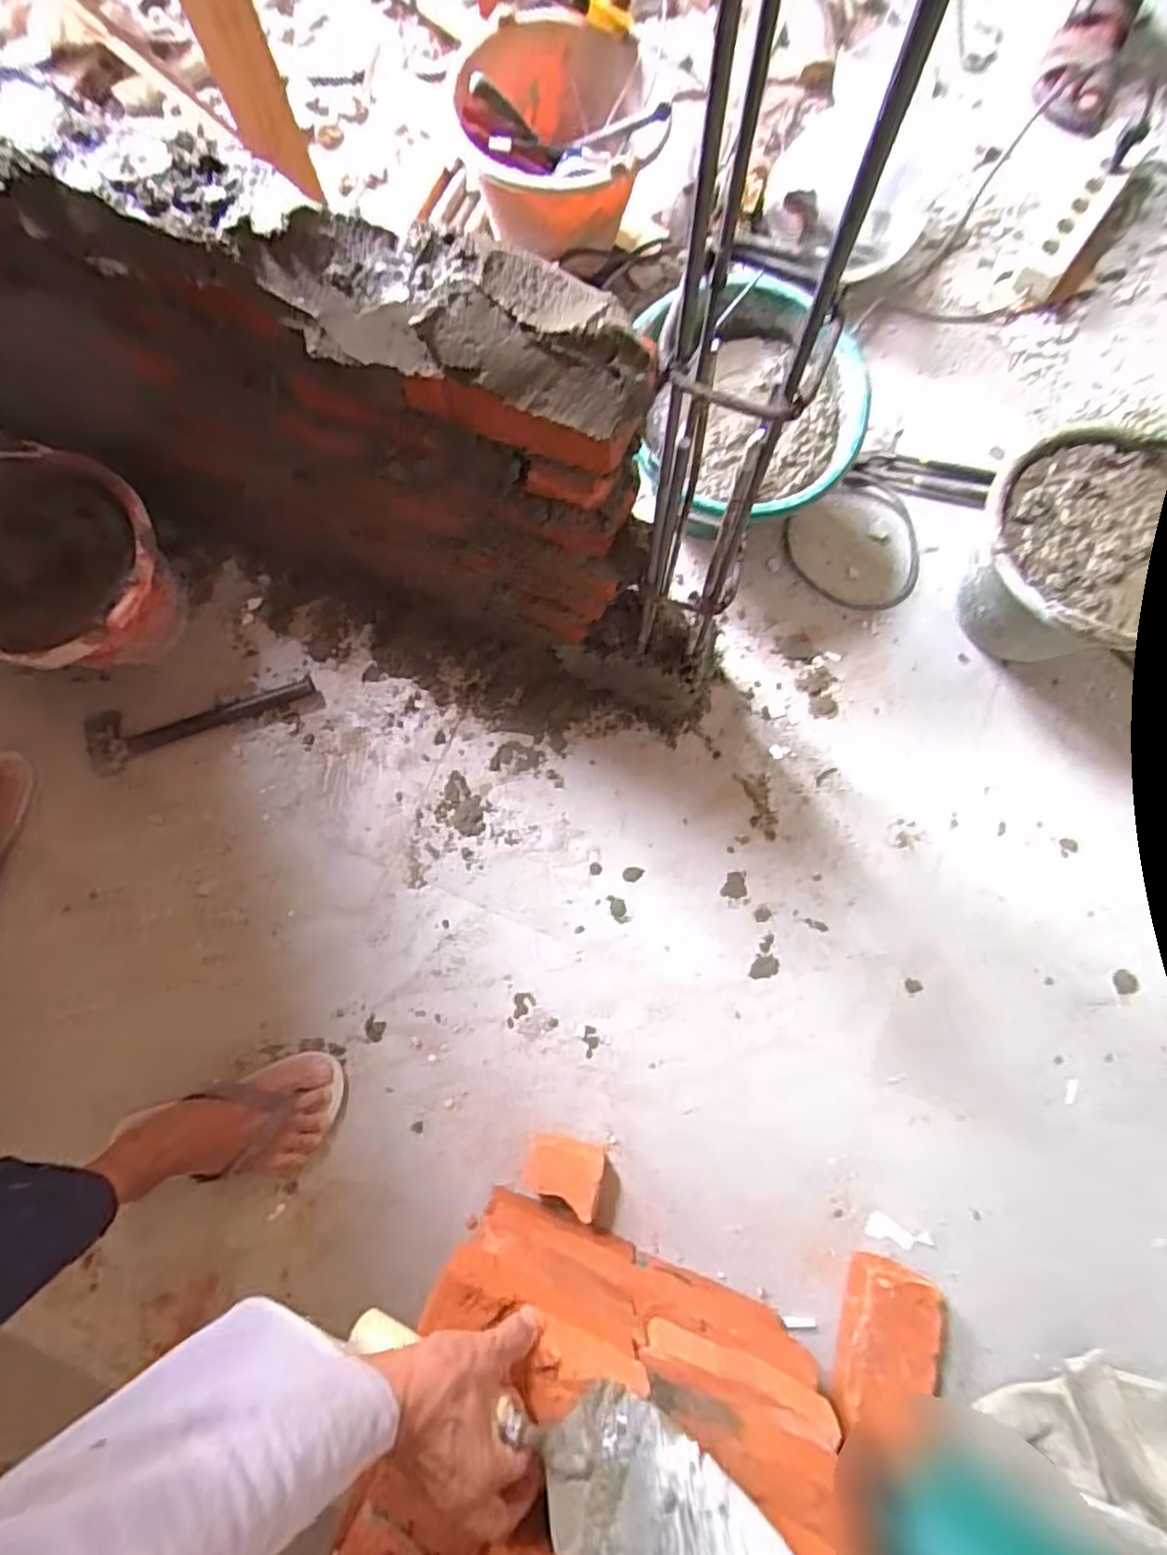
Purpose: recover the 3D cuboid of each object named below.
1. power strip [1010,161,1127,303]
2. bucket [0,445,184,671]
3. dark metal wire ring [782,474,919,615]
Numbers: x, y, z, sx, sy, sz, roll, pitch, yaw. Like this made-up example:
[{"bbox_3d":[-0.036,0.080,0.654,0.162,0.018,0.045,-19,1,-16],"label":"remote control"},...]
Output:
[{"bbox_3d":[0.686,-0.767,0.963,0.050,0.036,0.238,35,81,7],"label":"power strip"},{"bbox_3d":[-0.578,-0.219,0.782,0.230,0.177,0.217,0,79,1],"label":"bucket"},{"bbox_3d":[0.359,-0.298,0.883,0.167,0.019,0.162,0,79,1],"label":"dark metal wire ring"}]

